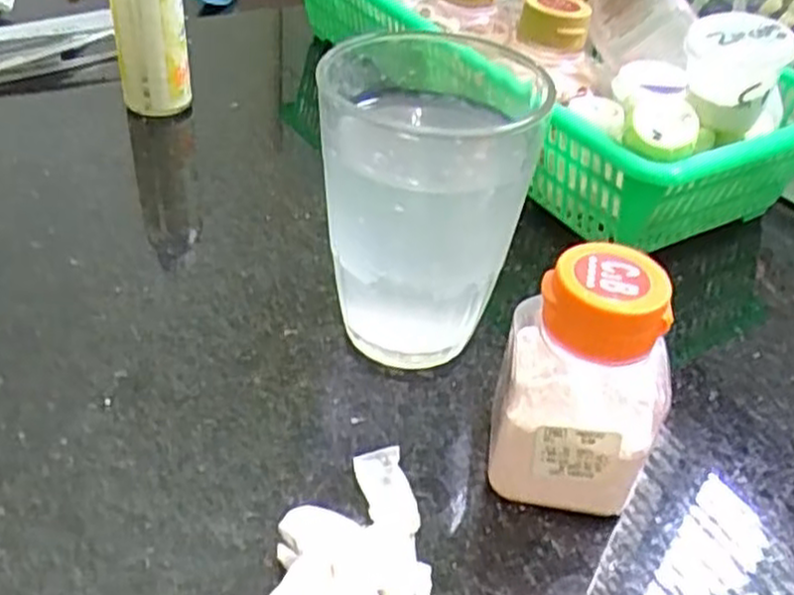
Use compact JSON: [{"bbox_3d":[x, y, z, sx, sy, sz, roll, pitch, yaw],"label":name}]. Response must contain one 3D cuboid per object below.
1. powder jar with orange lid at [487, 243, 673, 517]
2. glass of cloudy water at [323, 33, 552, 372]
[{"bbox_3d":[0.050,0.024,0.216,0.042,0.073,0.035,12,40,9],"label":"powder jar with orange lid"},{"bbox_3d":[0.009,-0.027,0.252,0.065,0.096,0.064,4,40,-1],"label":"glass of cloudy water"}]

